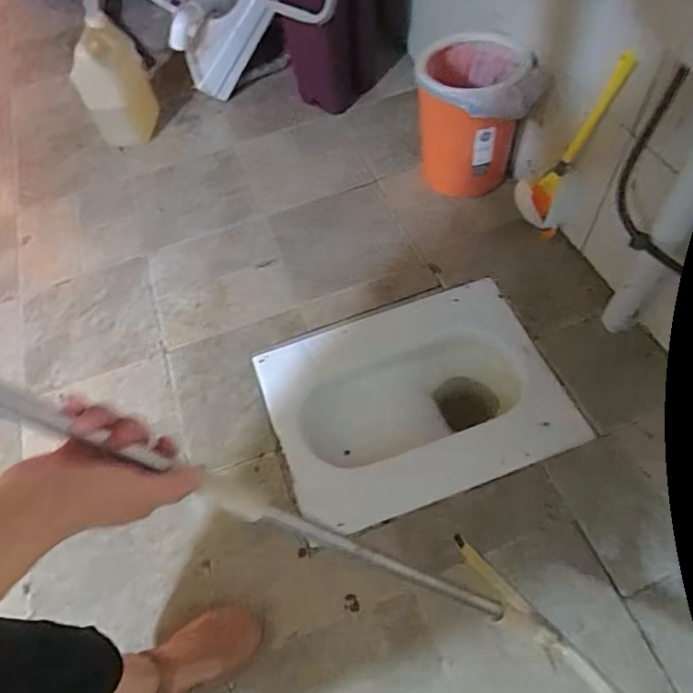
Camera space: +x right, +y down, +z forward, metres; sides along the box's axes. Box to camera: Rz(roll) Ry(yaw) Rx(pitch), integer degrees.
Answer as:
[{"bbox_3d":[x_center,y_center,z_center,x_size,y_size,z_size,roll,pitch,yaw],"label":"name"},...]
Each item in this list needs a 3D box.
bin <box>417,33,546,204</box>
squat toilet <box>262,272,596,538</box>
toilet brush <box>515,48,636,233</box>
[{"bbox_3d":[0.273,-0.499,1.191,0.258,0.324,0.265,9,59,11],"label":"bin"},{"bbox_3d":[0.122,0.116,1.048,0.524,0.147,0.416,-21,58,-7],"label":"squat toilet"},{"bbox_3d":[0.414,-0.373,1.019,0.122,0.376,0.091,20,62,17],"label":"toilet brush"}]

